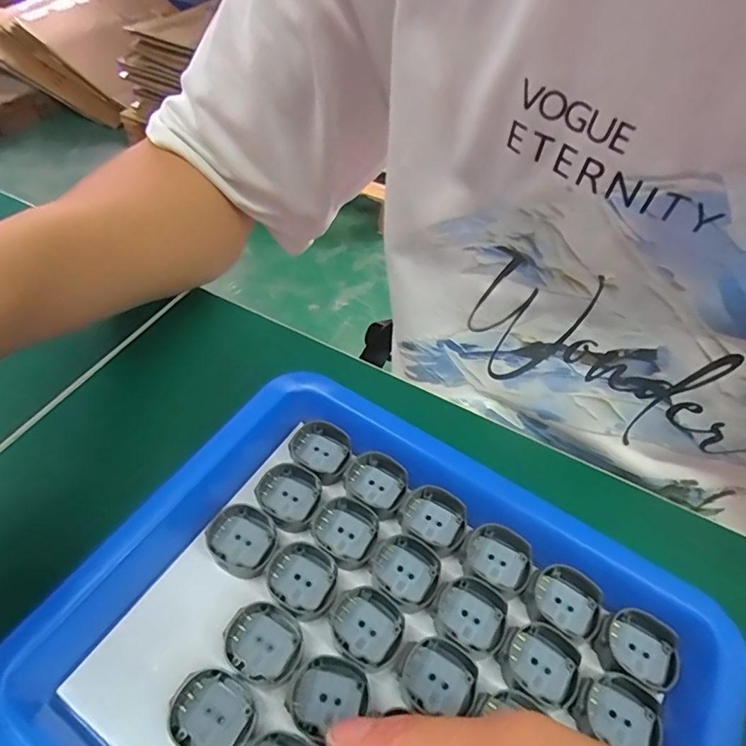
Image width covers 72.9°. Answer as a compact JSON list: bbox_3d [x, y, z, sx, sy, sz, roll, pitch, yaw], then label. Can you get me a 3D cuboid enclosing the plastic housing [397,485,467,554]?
[{"bbox_3d":[0.027,0.063,0.220,0.027,0.009,0.024,30,55,18],"label":"plastic housing"}]

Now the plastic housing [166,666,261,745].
[{"bbox_3d":[-0.055,0.116,0.172,0.028,0.005,0.025,34,57,21],"label":"plastic housing"}]

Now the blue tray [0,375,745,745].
[{"bbox_3d":[0.002,0.102,0.179,0.212,0.030,0.179,28,55,16],"label":"blue tray"}]

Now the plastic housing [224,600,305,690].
[{"bbox_3d":[-0.040,0.100,0.187,0.028,0.005,0.025,32,56,19],"label":"plastic housing"}]

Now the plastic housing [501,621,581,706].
[{"bbox_3d":[0.062,0.107,0.188,0.027,0.008,0.025,24,54,14],"label":"plastic housing"}]

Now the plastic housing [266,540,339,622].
[{"bbox_3d":[-0.028,0.081,0.201,0.028,0.004,0.026,26,54,15],"label":"plastic housing"}]

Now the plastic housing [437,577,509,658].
[{"bbox_3d":[0.039,0.094,0.197,0.026,0.006,0.025,37,58,22],"label":"plastic housing"}]

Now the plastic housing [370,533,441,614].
[{"bbox_3d":[0.014,0.081,0.206,0.028,0.006,0.026,38,58,23],"label":"plastic housing"}]

